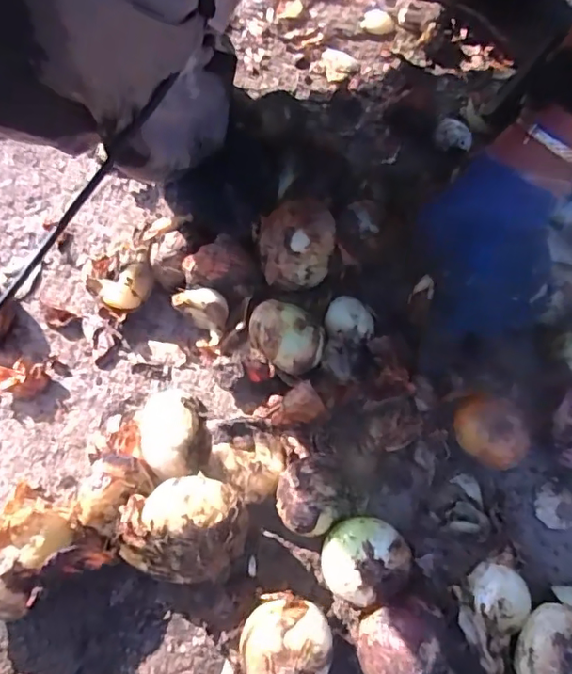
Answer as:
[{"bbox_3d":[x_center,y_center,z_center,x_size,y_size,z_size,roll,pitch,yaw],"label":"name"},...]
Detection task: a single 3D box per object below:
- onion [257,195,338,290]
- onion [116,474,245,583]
[{"bbox_3d":[0.009,-0.077,0.467,0.062,0.057,0.067,-1,65,1],"label":"onion"},{"bbox_3d":[-0.072,0.139,0.387,0.088,0.059,0.070,-1,65,1],"label":"onion"}]

